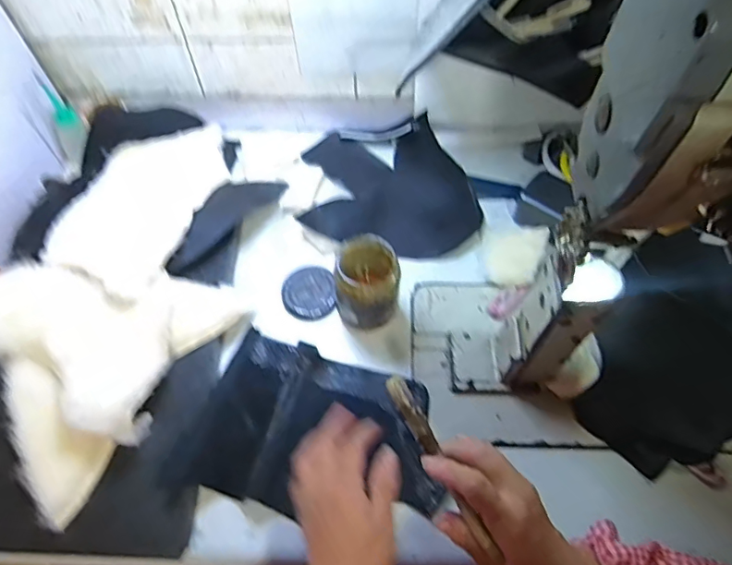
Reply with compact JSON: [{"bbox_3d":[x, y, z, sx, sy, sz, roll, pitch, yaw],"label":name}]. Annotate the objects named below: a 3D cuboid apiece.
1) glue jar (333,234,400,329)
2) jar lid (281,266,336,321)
[{"bbox_3d":[0.002,0.006,0.540,0.064,0.094,0.067,-1,59,1],"label":"glue jar"},{"bbox_3d":[-0.064,0.012,0.590,0.058,0.015,0.058,-1,59,1],"label":"jar lid"}]

